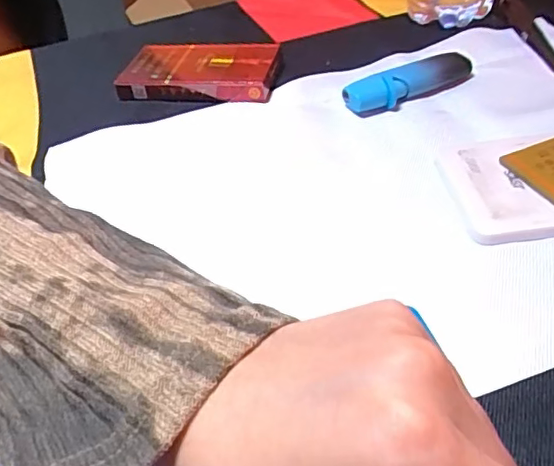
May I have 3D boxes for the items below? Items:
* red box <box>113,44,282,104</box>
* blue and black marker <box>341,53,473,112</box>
[{"bbox_3d":[-0.051,-0.108,0.386,0.101,0.012,0.054,9,43,16],"label":"red box"},{"bbox_3d":[0.080,-0.091,0.351,0.082,0.016,0.019,-21,44,-17],"label":"blue and black marker"}]

